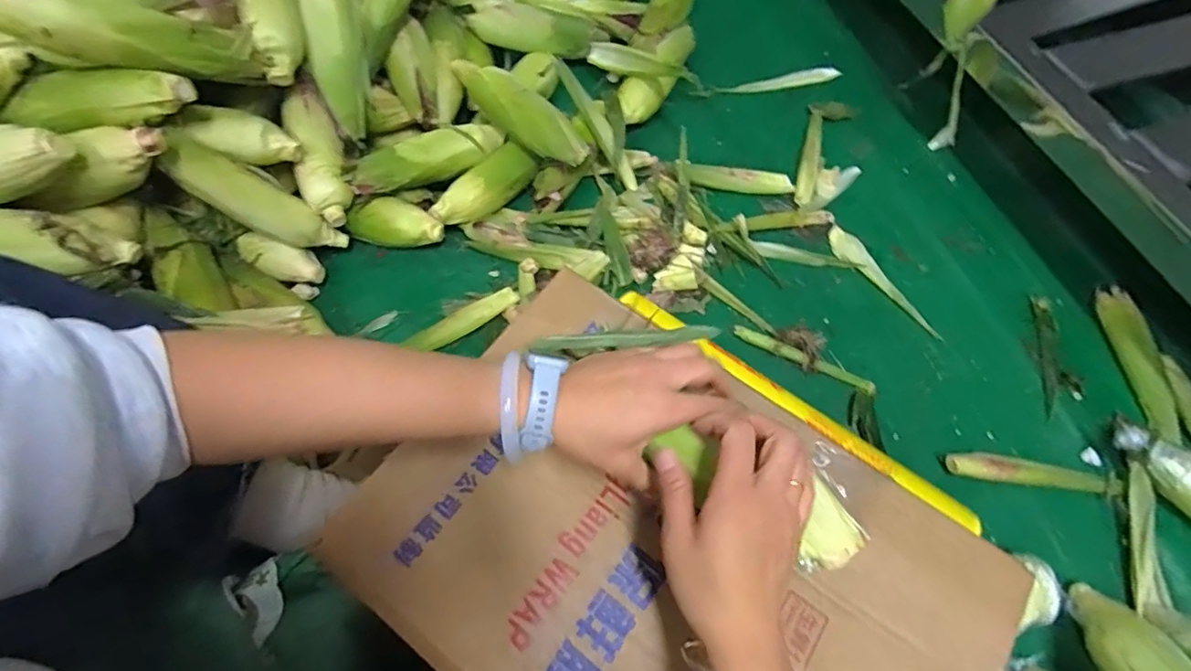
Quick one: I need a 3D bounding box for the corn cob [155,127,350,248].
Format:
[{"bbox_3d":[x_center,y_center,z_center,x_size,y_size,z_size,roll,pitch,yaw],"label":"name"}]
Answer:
[{"bbox_3d":[-0.404,-0.158,0.644,0.051,0.207,0.053,-14,56,38],"label":"corn cob"}]

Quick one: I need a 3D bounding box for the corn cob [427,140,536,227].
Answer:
[{"bbox_3d":[-0.155,-0.203,0.746,0.164,0.048,0.060,-41,71,-18],"label":"corn cob"}]

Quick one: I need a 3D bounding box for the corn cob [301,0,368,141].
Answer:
[{"bbox_3d":[-0.322,-0.368,0.659,0.061,0.050,0.232,-2,109,-1],"label":"corn cob"}]

